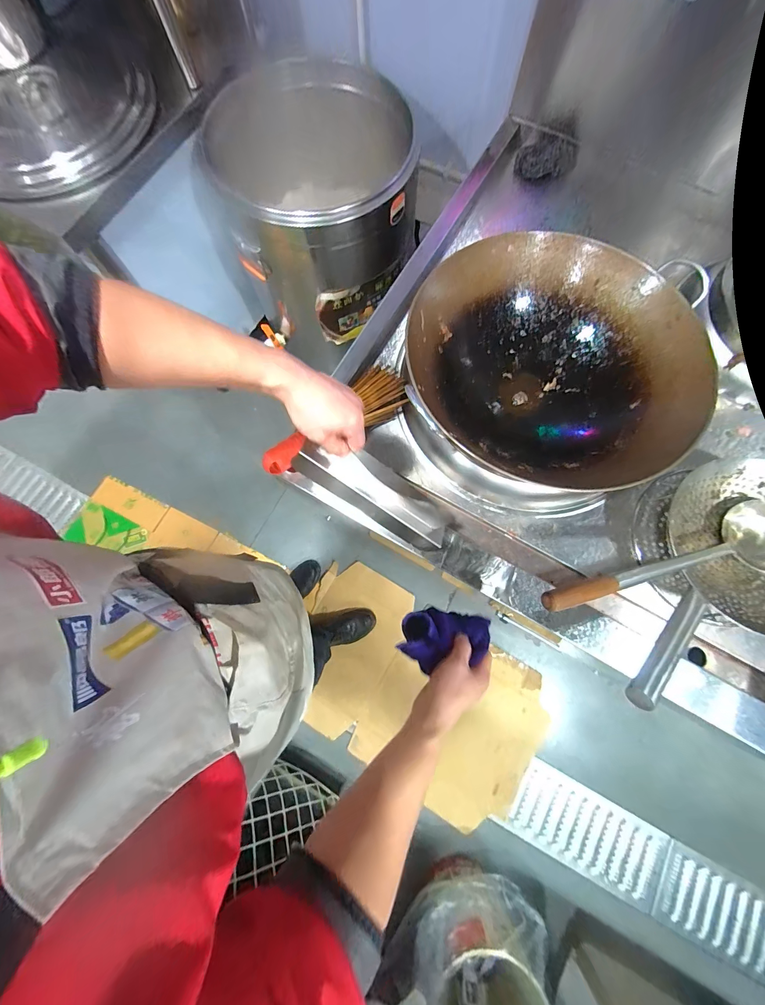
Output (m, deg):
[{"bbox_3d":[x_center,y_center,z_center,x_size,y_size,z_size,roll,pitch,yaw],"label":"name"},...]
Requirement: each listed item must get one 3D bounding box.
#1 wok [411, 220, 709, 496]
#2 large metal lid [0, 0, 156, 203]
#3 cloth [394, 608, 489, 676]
[{"bbox_3d":[0.284,-0.249,0.646,0.453,0.174,0.448,0,76,0],"label":"wok"},{"bbox_3d":[-0.845,-0.932,0.817,0.581,0.078,0.535,0,76,0],"label":"large metal lid"},{"bbox_3d":[0.089,0.185,0.489,0.130,0.064,0.072,-13,77,-3],"label":"cloth"}]

